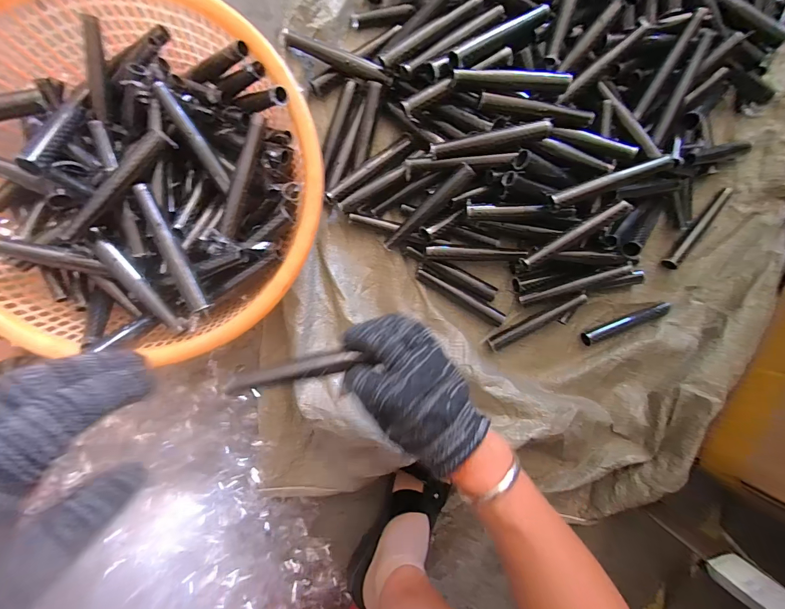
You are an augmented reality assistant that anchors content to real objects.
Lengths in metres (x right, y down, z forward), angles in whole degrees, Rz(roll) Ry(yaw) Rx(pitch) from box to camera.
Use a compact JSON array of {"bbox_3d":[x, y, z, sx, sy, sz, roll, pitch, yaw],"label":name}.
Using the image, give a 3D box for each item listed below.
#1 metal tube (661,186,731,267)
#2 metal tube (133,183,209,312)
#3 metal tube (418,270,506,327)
[{"bbox_3d":[0.480,-0.119,0.567,0.016,0.016,0.149,36,90,-10],"label":"metal tube"},{"bbox_3d":[-0.246,-0.062,0.401,0.018,0.017,0.148,-26,99,-5],"label":"metal tube"},{"bbox_3d":[0.101,-0.009,0.542,0.146,0.024,0.018,28,92,-10],"label":"metal tube"}]

